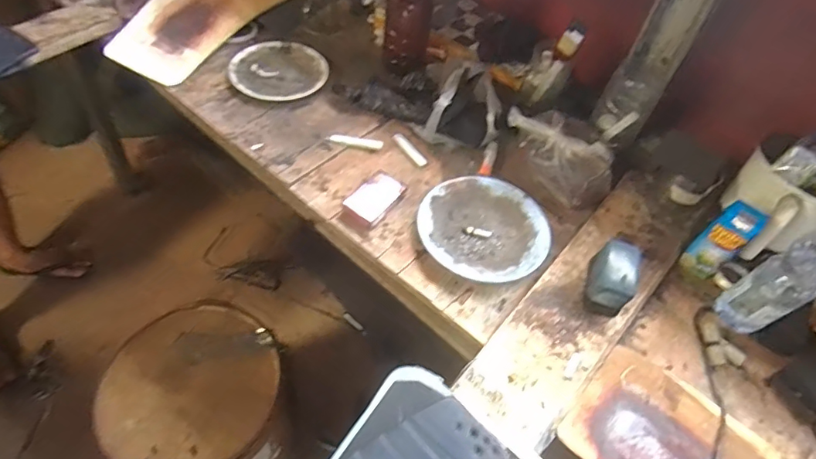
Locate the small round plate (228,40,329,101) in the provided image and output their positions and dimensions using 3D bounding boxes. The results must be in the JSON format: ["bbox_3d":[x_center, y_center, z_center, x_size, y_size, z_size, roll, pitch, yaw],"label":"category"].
[{"bbox_3d":[-0.240,-0.302,0.950,0.170,0.013,0.155,3,54,-5],"label":"small round plate"}]

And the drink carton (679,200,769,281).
[{"bbox_3d":[0.457,0.014,0.737,0.053,0.128,0.038,39,54,20],"label":"drink carton"}]

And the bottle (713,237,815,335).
[{"bbox_3d":[0.485,0.061,0.637,0.062,0.219,0.065,-23,61,-22],"label":"bottle"}]

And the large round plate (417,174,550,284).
[{"bbox_3d":[0.114,-0.003,0.770,0.186,0.024,0.192,3,54,-5],"label":"large round plate"}]

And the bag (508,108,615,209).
[{"bbox_3d":[0.257,-0.132,0.835,0.124,0.074,0.189,-26,61,-23],"label":"bag"}]

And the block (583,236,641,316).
[{"bbox_3d":[0.283,0.068,0.706,0.051,0.067,0.091,20,54,7],"label":"block"}]

